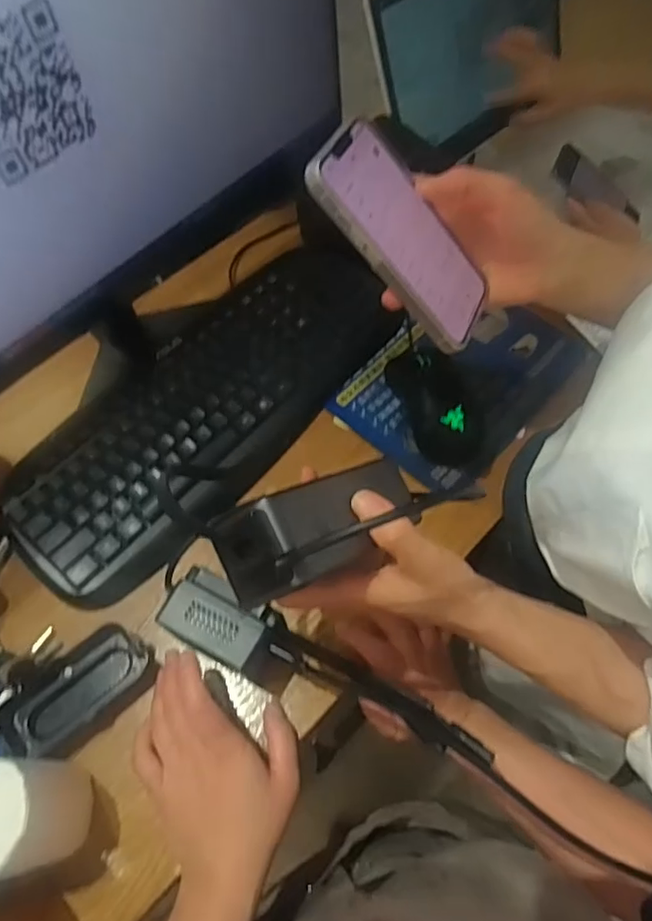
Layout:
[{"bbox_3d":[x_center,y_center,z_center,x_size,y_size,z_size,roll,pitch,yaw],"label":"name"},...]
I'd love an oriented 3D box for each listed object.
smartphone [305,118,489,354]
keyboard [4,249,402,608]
[{"bbox_3d":[0.053,-0.139,0.362,0.147,0.010,0.070,46,65,-23],"label":"smartphone"},{"bbox_3d":[-0.105,-0.059,0.540,0.154,0.031,0.412,34,68,19],"label":"keyboard"}]

